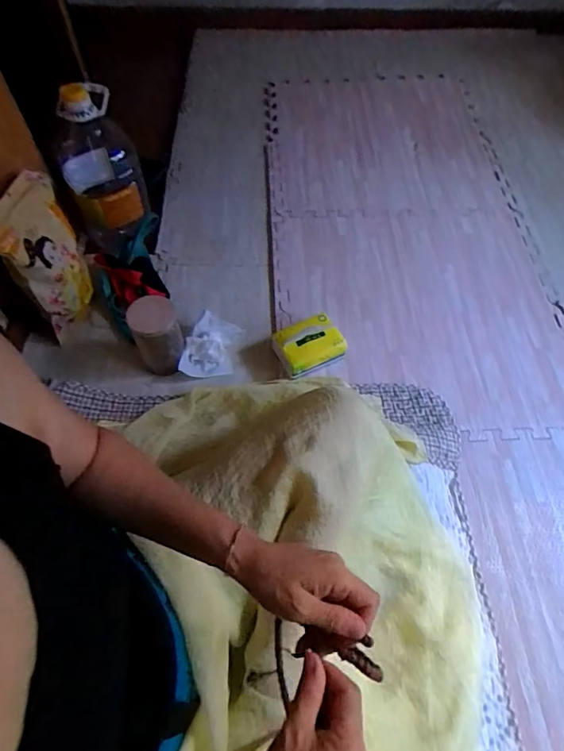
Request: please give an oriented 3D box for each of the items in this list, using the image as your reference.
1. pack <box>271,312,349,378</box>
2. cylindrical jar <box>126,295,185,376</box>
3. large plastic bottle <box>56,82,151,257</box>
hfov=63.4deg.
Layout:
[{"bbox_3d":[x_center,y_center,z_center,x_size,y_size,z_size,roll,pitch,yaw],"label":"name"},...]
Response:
[{"bbox_3d":[0.051,-0.057,0.860,0.120,0.075,0.083,-20,64,-14],"label":"pack"},{"bbox_3d":[-0.220,-0.064,0.827,0.078,0.162,0.076,1,61,-2],"label":"cylindrical jar"},{"bbox_3d":[-0.368,-0.412,0.932,0.132,0.299,0.151,-27,65,-17],"label":"large plastic bottle"}]

